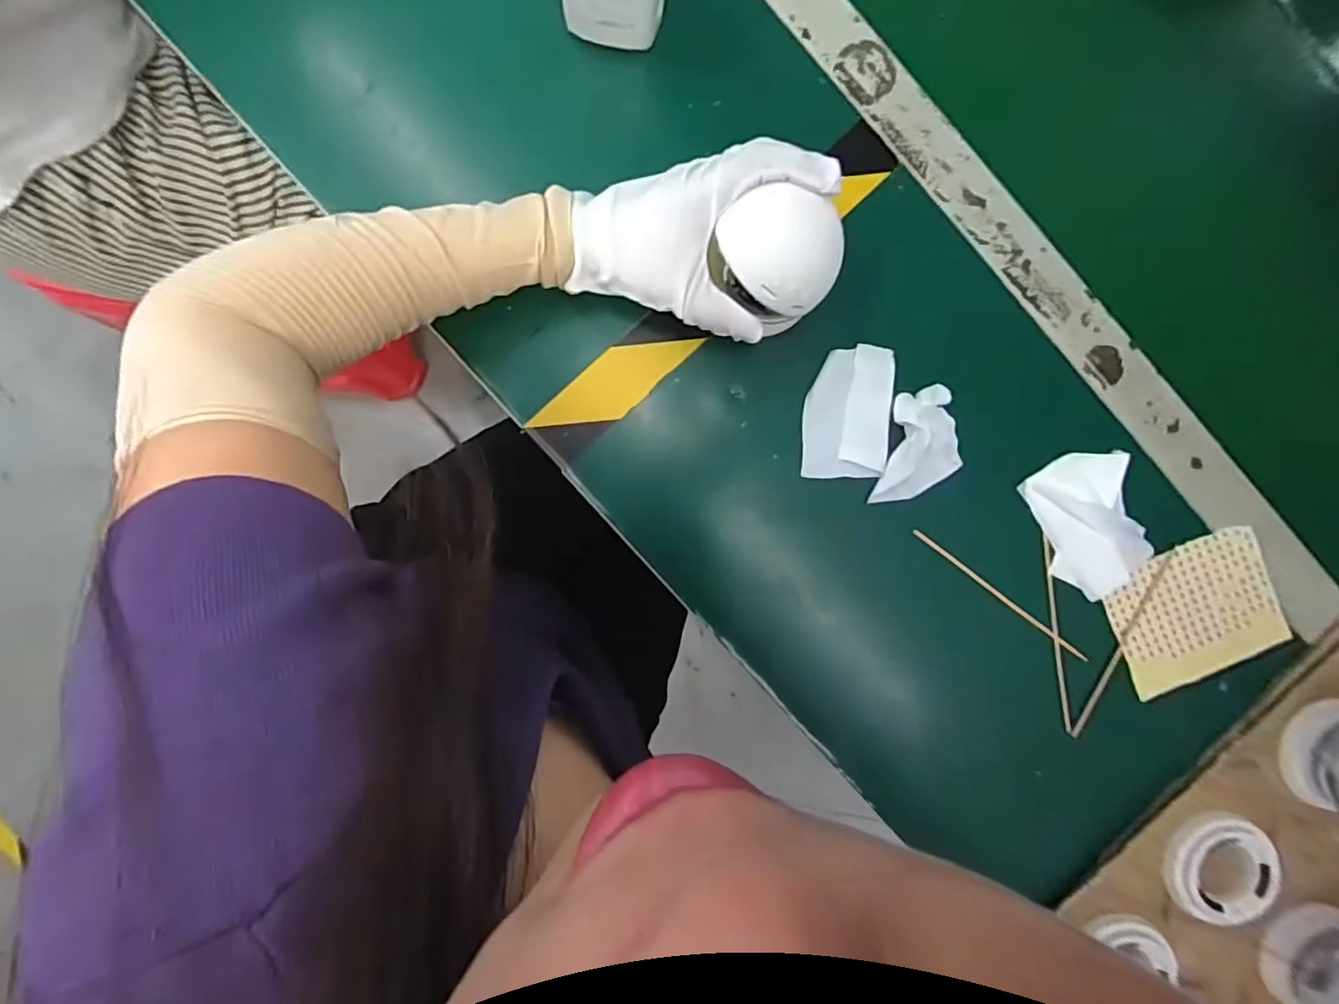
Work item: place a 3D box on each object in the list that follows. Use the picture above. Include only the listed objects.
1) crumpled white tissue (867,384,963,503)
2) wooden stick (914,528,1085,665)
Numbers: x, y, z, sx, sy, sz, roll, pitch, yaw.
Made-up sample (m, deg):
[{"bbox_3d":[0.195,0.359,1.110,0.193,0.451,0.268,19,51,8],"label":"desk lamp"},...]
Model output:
[{"bbox_3d":[0.163,-0.035,0.376,0.047,0.015,0.077,11,91,-2],"label":"crumpled white tissue"},{"bbox_3d":[0.222,0.062,0.393,0.141,0.010,0.005,37,91,-4],"label":"wooden stick"}]

